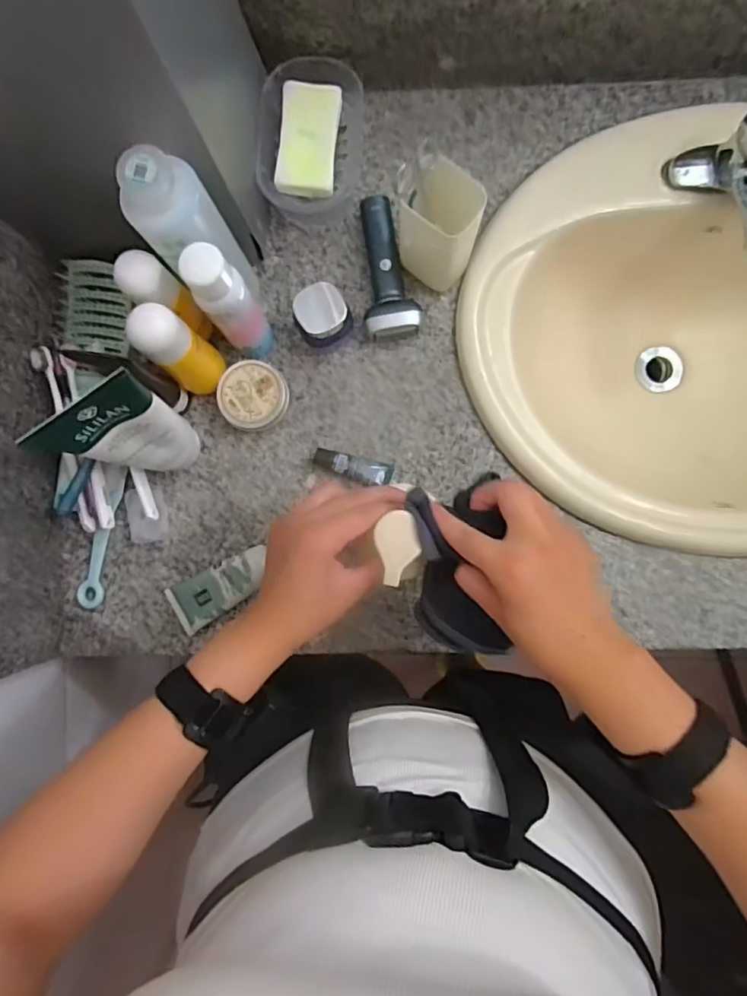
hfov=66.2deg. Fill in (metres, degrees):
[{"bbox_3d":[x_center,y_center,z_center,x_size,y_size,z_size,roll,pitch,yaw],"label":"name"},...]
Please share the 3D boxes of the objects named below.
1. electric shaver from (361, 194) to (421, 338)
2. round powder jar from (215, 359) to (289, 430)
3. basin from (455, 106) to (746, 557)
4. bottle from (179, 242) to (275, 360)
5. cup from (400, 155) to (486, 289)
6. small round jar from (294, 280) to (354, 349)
[{"bbox_3d":[0.018,-0.238,0.594,0.053,0.030,0.147,-3,88,3],"label":"electric shaver"},{"bbox_3d":[-0.120,-0.104,0.589,0.066,0.042,0.064,0,88,3],"label":"round powder jar"},{"bbox_3d":[0.358,-0.167,0.658,0.522,0.181,0.419,12,89,2],"label":"basin"},{"bbox_3d":[-0.129,-0.174,0.532,0.043,0.174,0.043,0,88,3],"label":"bottle"},{"bbox_3d":[0.060,-0.250,0.544,0.073,0.126,0.055,39,91,4],"label":"cup"},{"bbox_3d":[-0.050,-0.179,0.575,0.052,0.062,0.048,0,88,3],"label":"small round jar"}]

